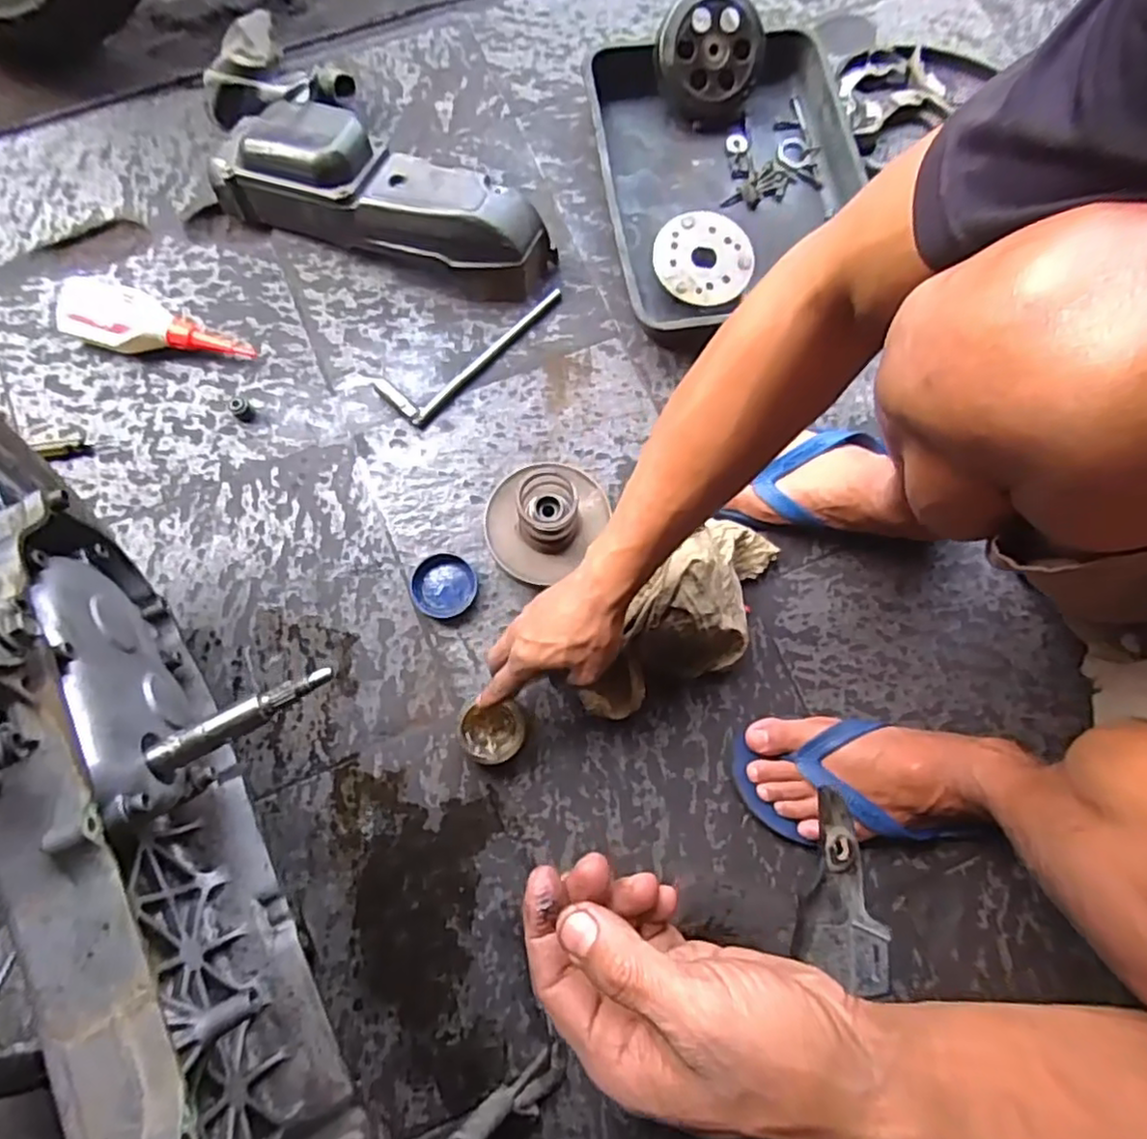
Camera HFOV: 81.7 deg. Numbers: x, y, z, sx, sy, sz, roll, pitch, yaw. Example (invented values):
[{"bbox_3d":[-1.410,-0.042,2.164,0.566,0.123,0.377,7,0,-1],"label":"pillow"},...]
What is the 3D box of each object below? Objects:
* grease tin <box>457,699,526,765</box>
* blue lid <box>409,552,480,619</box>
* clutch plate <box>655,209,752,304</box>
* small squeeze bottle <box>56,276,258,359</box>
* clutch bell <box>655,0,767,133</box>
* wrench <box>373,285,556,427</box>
[{"bbox_3d":[-0.072,0.144,0.589,0.058,0.022,0.051,-4,78,-2],"label":"grease tin"},{"bbox_3d":[-0.124,0.016,0.634,0.062,0.012,0.059,0,78,-1],"label":"blue lid"},{"bbox_3d":[0.141,-0.328,0.703,0.101,0.020,0.098,0,83,0],"label":"clutch plate"},{"bbox_3d":[-0.424,-0.245,0.674,0.184,0.030,0.063,14,78,2],"label":"small squeeze bottle"},{"bbox_3d":[0.149,-0.557,0.727,0.119,0.045,0.122,9,113,-10],"label":"clutch bell"},{"bbox_3d":[-0.107,-0.235,0.681,0.066,0.011,0.209,43,81,7],"label":"wrench"}]

